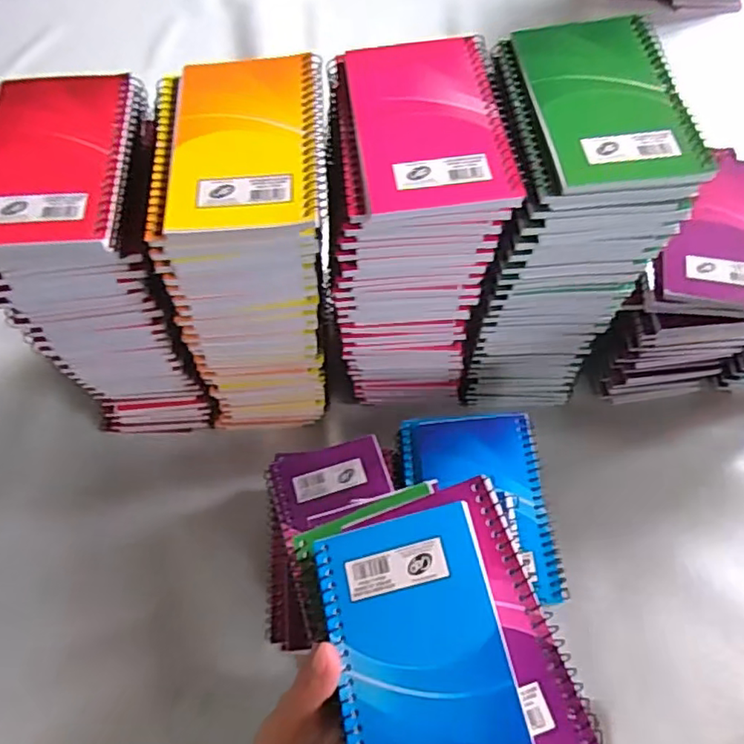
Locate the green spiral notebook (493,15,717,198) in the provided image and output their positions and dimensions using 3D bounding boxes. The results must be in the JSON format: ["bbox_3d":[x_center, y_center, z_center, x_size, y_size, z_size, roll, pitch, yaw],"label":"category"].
[{"bbox_3d":[0.130,-0.158,0.341,0.093,0.009,0.131,-6,63,1],"label":"green spiral notebook"}]

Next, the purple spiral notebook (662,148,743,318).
[{"bbox_3d":[0.258,-0.112,0.437,0.079,0.018,0.150,10,64,9],"label":"purple spiral notebook"}]

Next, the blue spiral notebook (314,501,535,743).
[{"bbox_3d":[0.022,0.135,0.276,0.081,0.014,0.131,-11,63,-2],"label":"blue spiral notebook"}]

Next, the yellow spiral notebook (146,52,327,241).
[{"bbox_3d":[-0.078,-0.135,0.342,0.099,0.010,0.131,-5,63,2],"label":"yellow spiral notebook"}]

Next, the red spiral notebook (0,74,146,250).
[{"bbox_3d":[-0.186,-0.125,0.335,0.092,0.011,0.123,-8,63,0],"label":"red spiral notebook"}]

